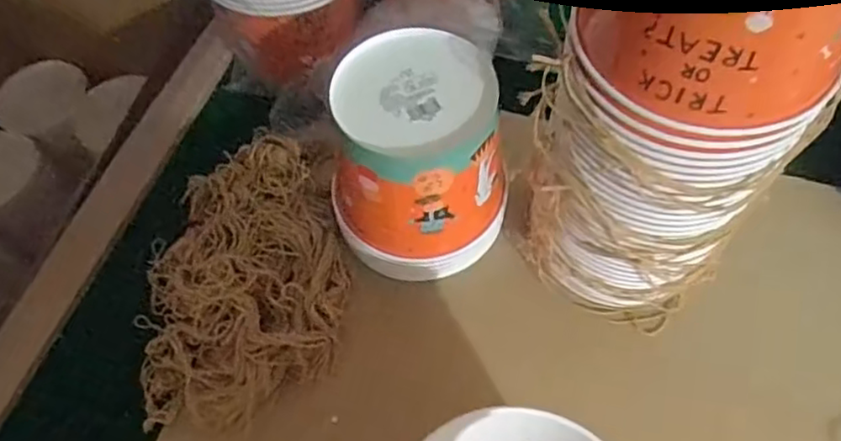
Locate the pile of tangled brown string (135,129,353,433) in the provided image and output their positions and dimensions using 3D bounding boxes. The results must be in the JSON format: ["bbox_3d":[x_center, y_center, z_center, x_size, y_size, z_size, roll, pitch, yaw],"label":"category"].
[{"bbox_3d":[-0.162,0.040,0.595,0.181,0.050,0.269,-6,60,-1],"label":"pile of tangled brown string"}]

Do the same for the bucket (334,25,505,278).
[{"bbox_3d":[-0.002,-0.052,0.570,0.137,0.160,0.144,-1,60,2],"label":"bucket"}]

